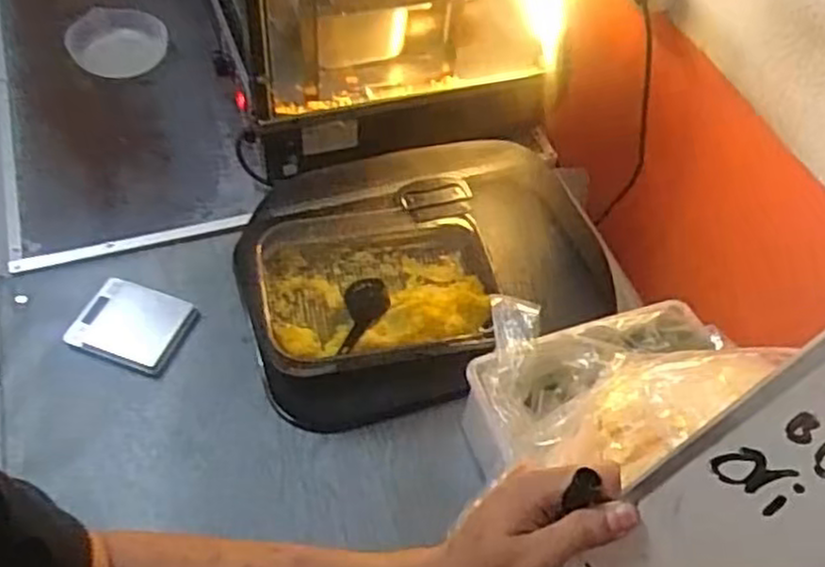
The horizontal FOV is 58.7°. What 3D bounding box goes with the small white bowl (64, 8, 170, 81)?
[{"bbox_3d":[-0.507,-0.414,1.254,0.151,0.052,0.126,19,53,8],"label":"small white bowl"}]

